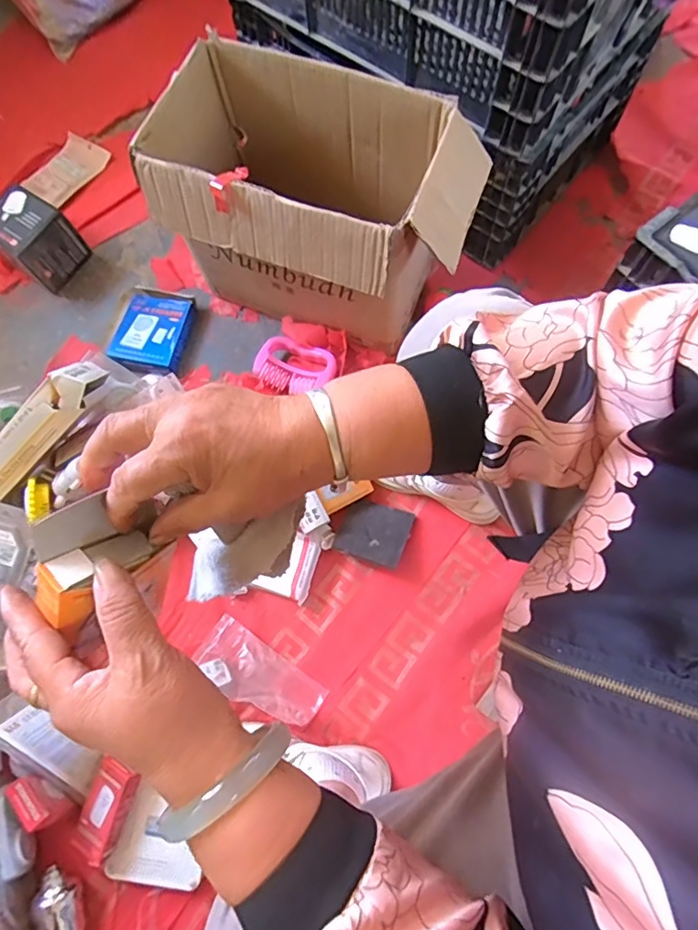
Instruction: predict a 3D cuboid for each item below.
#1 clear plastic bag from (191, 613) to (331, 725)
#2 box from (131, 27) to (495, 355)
[{"bbox_3d":[-0.121,0.289,0.726,0.179,0.027,0.079,34,60,7],"label":"clear plastic bag"},{"bbox_3d":[-0.039,-0.353,0.776,0.418,0.282,0.238,22,74,10],"label":"box"}]

